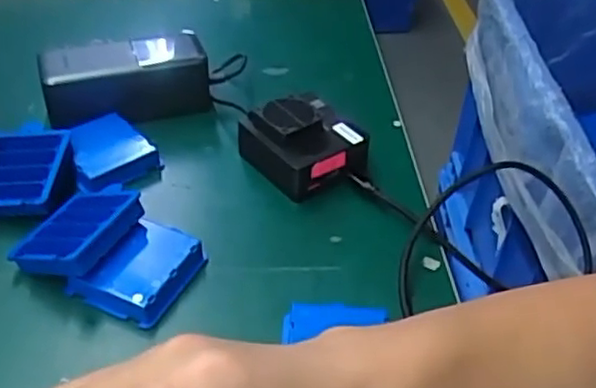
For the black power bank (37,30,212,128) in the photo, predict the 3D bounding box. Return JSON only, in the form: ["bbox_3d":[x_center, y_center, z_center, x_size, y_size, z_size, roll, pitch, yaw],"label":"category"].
[{"bbox_3d":[-0.144,-0.097,0.557,0.130,0.057,0.065,-13,44,-19],"label":"black power bank"}]

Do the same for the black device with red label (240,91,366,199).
[{"bbox_3d":[0.005,-0.042,0.511,0.067,0.052,0.082,-24,48,-28],"label":"black device with red label"}]

